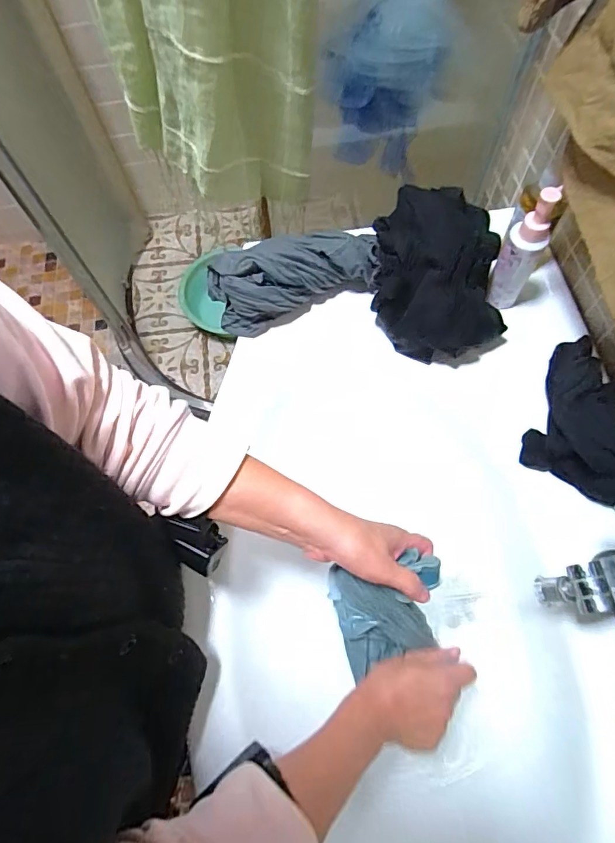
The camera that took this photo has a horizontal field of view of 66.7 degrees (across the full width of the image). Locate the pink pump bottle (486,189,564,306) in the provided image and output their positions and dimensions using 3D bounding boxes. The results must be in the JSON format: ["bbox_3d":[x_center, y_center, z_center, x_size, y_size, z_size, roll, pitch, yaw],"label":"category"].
[{"bbox_3d":[0.240,-0.188,0.531,0.038,0.151,0.035,18,69,10],"label":"pink pump bottle"}]

